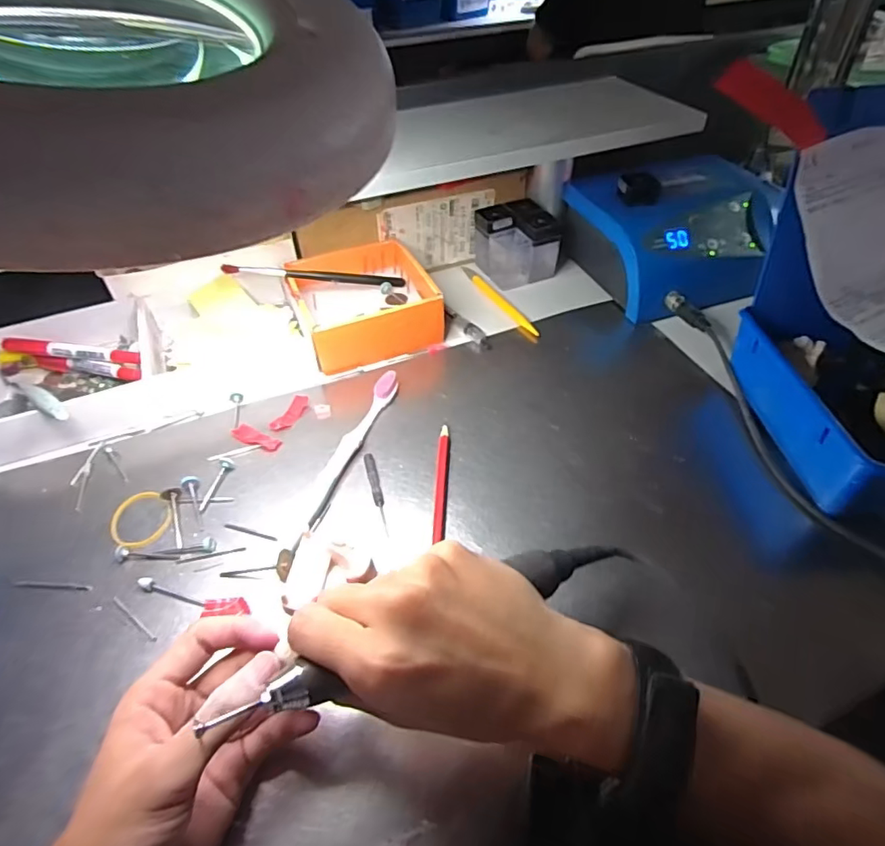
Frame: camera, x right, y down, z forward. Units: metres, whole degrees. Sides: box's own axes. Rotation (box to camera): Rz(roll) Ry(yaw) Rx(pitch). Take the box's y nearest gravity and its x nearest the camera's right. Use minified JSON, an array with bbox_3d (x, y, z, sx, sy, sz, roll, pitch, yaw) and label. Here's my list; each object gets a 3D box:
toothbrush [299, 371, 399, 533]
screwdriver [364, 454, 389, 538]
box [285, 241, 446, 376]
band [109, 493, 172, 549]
[{"bbox_3d":[-0.068,0.017,0.397,0.013,0.020,0.151,14,49,15],"label":"toothbrush"},{"bbox_3d":[-0.046,0.049,0.377,0.007,0.004,0.070,-13,48,-9],"label":"screwdriver"},{"bbox_3d":[-0.076,-0.114,0.506,0.121,0.049,0.125,-18,49,-14],"label":"box"},{"bbox_3d":[-0.210,0.067,0.370,0.041,0.006,0.045,-15,55,-7],"label":"band"}]

